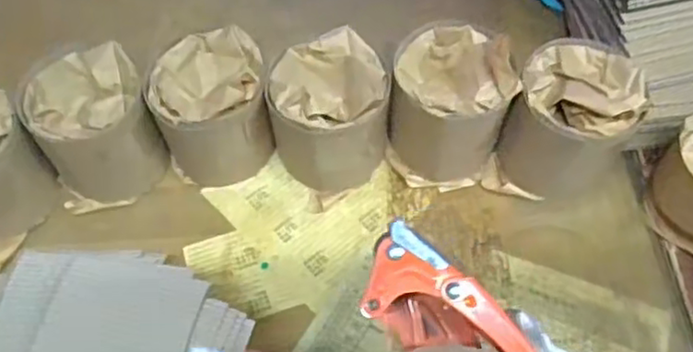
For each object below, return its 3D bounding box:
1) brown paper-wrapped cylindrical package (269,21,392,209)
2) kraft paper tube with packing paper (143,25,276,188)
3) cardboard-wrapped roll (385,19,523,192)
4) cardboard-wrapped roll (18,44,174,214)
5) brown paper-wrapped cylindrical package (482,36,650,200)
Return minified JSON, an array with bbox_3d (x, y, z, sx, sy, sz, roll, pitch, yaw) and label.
[{"bbox_3d":[-0.014,-0.054,0.559,0.096,0.121,0.094,0,60,0],"label":"brown paper-wrapped cylindrical package"},{"bbox_3d":[-0.112,-0.057,0.565,0.092,0.106,0.091,-8,60,-4],"label":"kraft paper tube with packing paper"},{"bbox_3d":[0.086,-0.062,0.561,0.096,0.111,0.104,8,60,5],"label":"cardboard-wrapped roll"},{"bbox_3d":[-0.211,-0.042,0.566,0.093,0.096,0.101,-19,62,-10],"label":"cardboard-wrapped roll"},{"bbox_3d":[0.184,-0.046,0.550,0.093,0.107,0.112,26,63,15],"label":"brown paper-wrapped cylindrical package"}]

